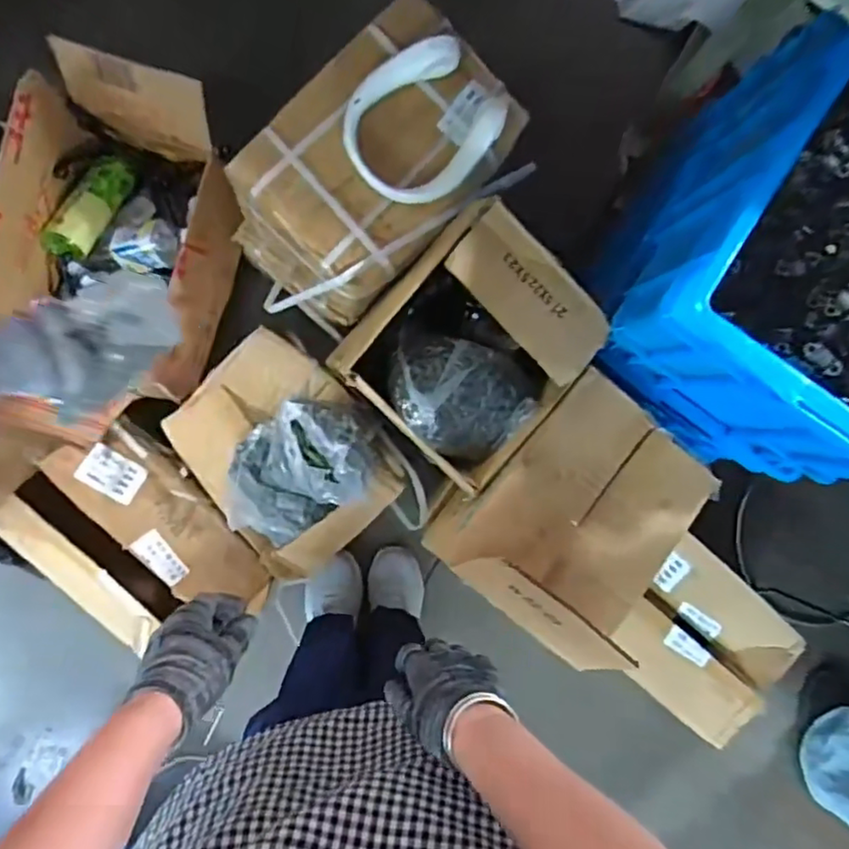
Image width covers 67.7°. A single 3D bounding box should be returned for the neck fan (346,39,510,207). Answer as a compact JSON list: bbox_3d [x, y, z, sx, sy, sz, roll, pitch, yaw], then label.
[{"bbox_3d":[-0.002,-0.374,0.791,0.196,0.051,0.164,-40,93,-3],"label":"neck fan"}]

